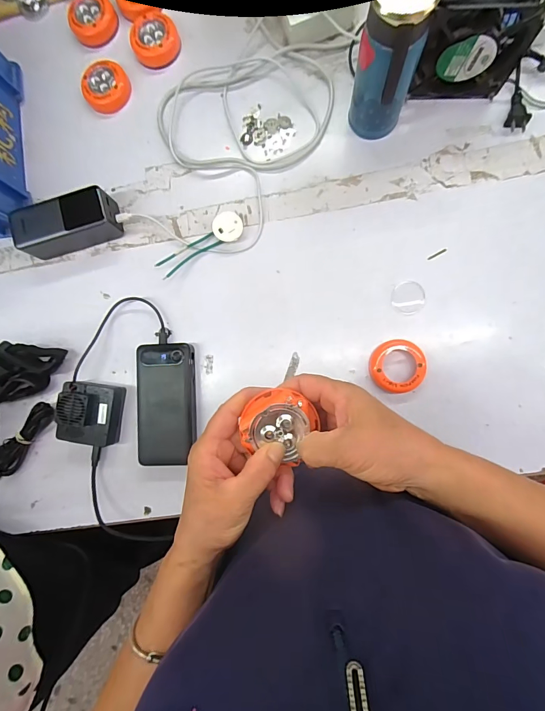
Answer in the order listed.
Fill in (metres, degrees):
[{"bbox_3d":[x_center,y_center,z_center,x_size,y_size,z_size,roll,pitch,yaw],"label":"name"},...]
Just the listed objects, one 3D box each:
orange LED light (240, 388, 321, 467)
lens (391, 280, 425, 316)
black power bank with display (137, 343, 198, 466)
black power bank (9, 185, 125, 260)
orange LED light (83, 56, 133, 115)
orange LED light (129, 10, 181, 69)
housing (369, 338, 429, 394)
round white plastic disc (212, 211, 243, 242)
[{"bbox_3d":[0.005,0.055,0.290,0.055,0.017,0.056,0,87,6],"label":"orange LED light"},{"bbox_3d":[0.174,-0.074,0.462,0.041,0.004,0.044,-1,87,6],"label":"lens"},{"bbox_3d":[-0.137,0.062,0.474,0.075,0.031,0.153,-3,87,6],"label":"black power bank with display"},{"bbox_3d":[-0.277,-0.174,0.488,0.133,0.053,0.059,-19,86,5],"label":"black power bank"},{"bbox_3d":[-0.237,-0.381,0.512,0.063,0.018,0.066,0,87,6],"label":"orange LED light"},{"bbox_3d":[-0.164,-0.444,0.507,0.066,0.019,0.066,6,88,6],"label":"orange LED light"},{"bbox_3d":[0.157,0.013,0.450,0.068,0.019,0.065,-2,87,6],"label":"housing"},{"bbox_3d":[-0.059,-0.171,0.482,0.039,0.021,0.038,0,87,6],"label":"round white plastic disc"}]

